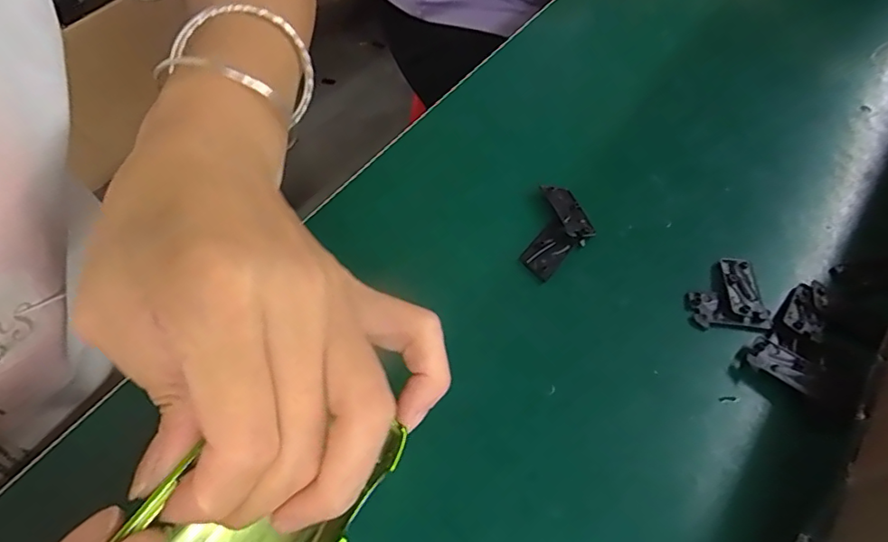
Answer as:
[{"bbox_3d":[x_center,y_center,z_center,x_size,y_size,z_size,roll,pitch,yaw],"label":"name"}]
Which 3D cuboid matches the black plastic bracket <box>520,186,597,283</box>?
[{"bbox_3d":[0.055,-0.017,0.258,0.028,0.006,0.053,17,59,8],"label":"black plastic bracket"}]

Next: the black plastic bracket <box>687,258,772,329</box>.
[{"bbox_3d":[0.127,0.008,0.244,0.032,0.005,0.034,2,58,-1],"label":"black plastic bracket"}]

